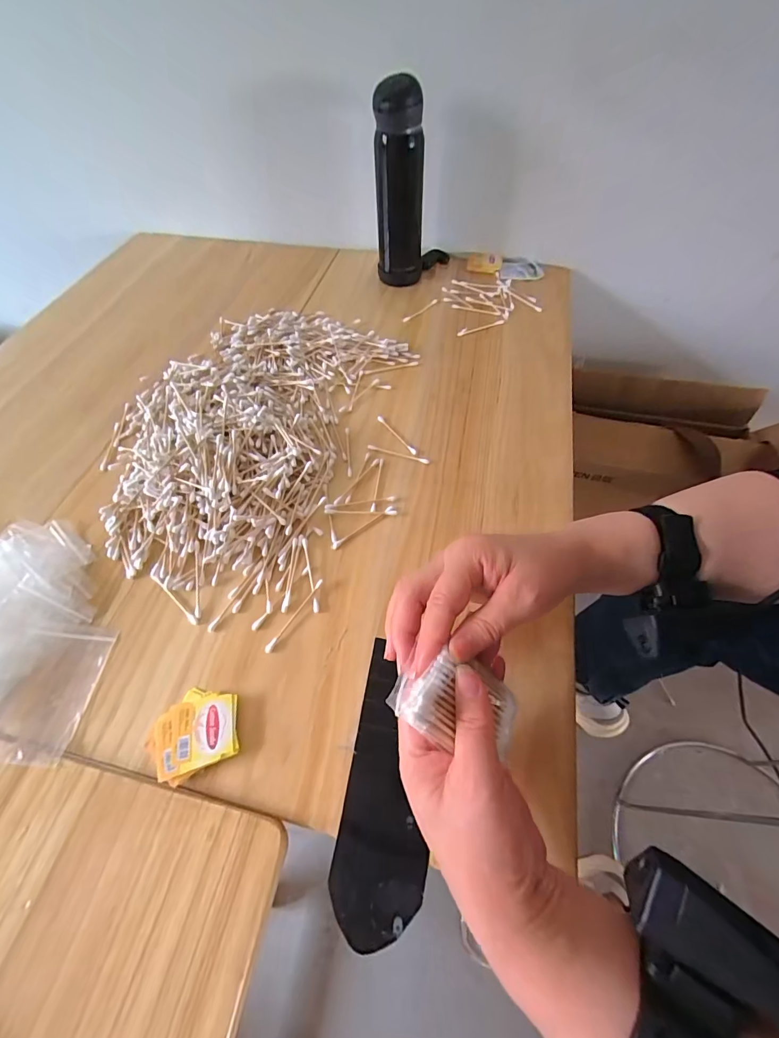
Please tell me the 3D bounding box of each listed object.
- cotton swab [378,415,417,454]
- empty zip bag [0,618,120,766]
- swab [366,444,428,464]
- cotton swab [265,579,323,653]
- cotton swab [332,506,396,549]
[{"bbox_3d":[0.008,-0.096,0.461,0.006,0.004,0.070,-30,60,-17],"label":"cotton swab"},{"bbox_3d":[-0.267,0.132,0.321,0.068,0.009,0.100,7,58,-1],"label":"empty zip bag"},{"bbox_3d":[0.010,-0.070,0.445,0.070,0.004,0.007,15,58,12],"label":"swab"},{"bbox_3d":[-0.081,0.081,0.348,0.006,0.007,0.073,27,61,19],"label":"cotton swab"},{"bbox_3d":[-0.024,0.007,0.398,0.075,0.004,0.007,-34,61,-19],"label":"cotton swab"}]

